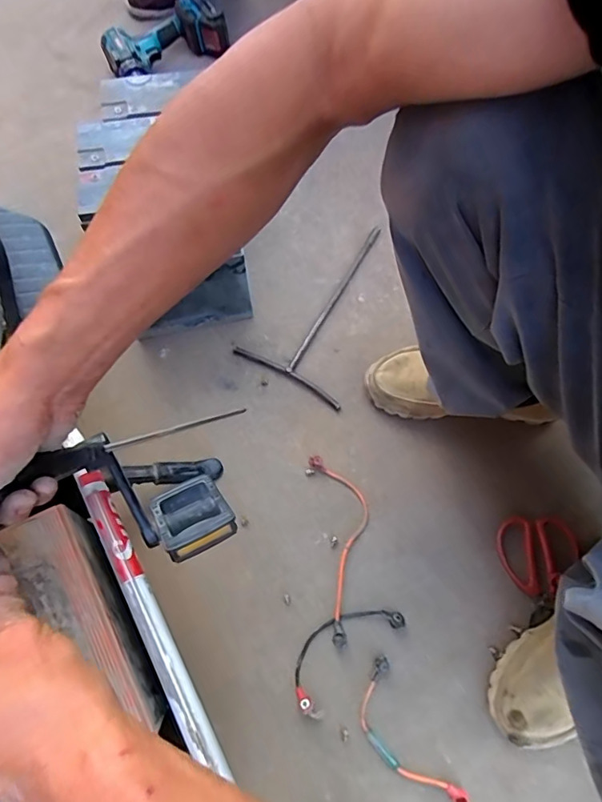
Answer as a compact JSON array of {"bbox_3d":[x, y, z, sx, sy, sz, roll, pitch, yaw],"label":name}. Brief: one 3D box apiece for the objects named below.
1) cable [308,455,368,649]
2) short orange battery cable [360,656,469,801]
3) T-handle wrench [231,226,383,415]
[{"bbox_3d":[0.060,0.185,0.624,0.069,0.021,0.233,-7,71,-2],"label":"cable"},{"bbox_3d":[0.117,0.395,0.553,0.063,0.012,0.172,-30,73,-9],"label":"short orange battery cable"},{"bbox_3d":[0.050,-0.152,0.745,0.172,0.012,0.295,29,73,10],"label":"T-handle wrench"}]

